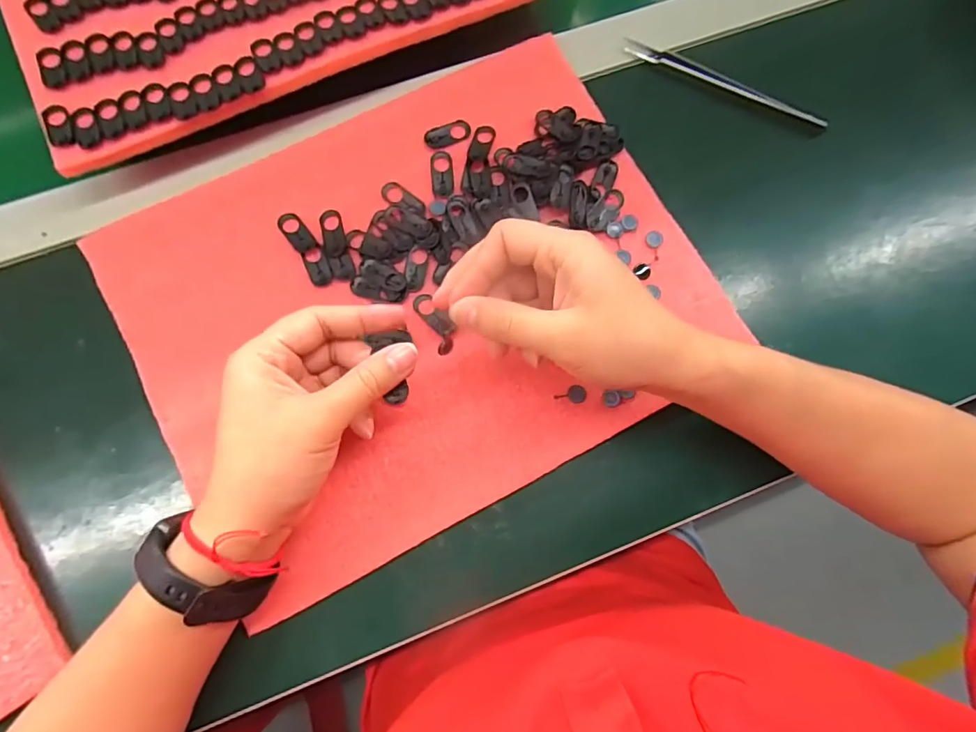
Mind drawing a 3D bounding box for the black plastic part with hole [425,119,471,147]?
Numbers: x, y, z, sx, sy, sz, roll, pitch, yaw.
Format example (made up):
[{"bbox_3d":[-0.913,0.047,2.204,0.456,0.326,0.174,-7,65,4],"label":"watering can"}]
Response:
[{"bbox_3d":[-0.027,-0.156,0.338,0.031,0.004,0.015,-20,79,-6],"label":"black plastic part with hole"}]

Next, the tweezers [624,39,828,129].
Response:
[{"bbox_3d":[0.168,-0.201,0.361,0.147,0.011,0.014,24,78,4],"label":"tweezers"}]

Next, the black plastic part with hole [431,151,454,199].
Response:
[{"bbox_3d":[-0.030,-0.127,0.333,0.014,0.004,0.032,-4,77,-3],"label":"black plastic part with hole"}]

